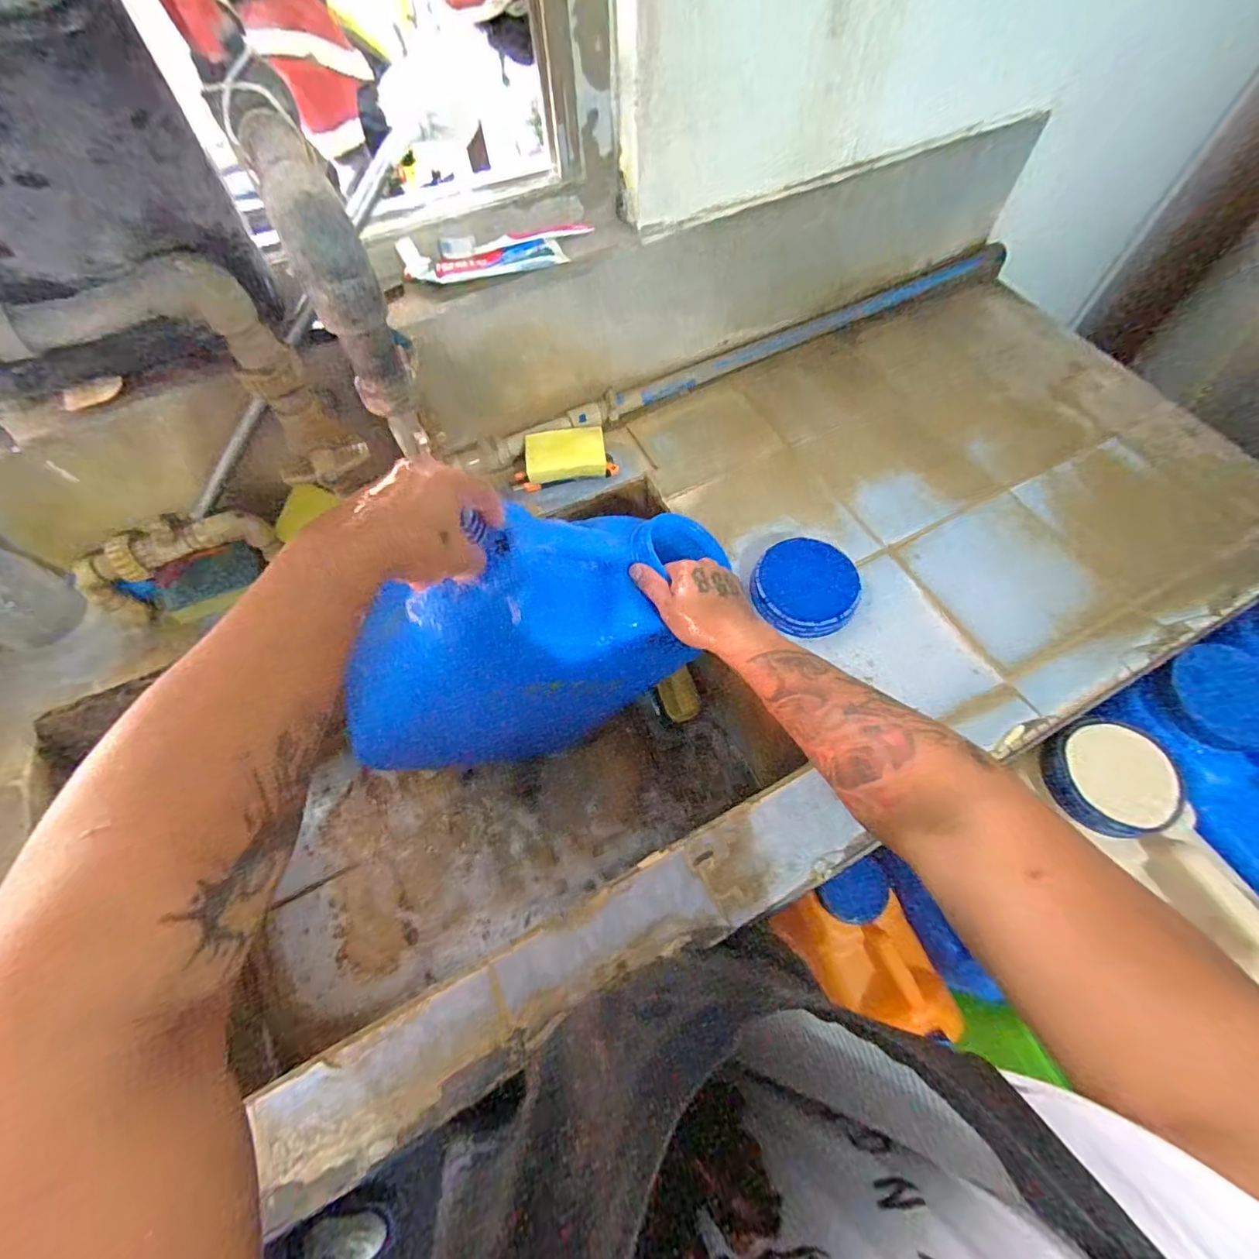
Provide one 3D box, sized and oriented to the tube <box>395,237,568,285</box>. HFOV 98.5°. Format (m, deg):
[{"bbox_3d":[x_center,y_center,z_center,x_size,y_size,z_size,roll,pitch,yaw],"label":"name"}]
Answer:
[{"bbox_3d":[-0.152,-0.397,0.572,0.171,0.039,0.054,-18,64,-8],"label":"tube"}]

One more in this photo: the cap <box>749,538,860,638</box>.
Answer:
[{"bbox_3d":[0.201,-0.048,0.621,0.115,0.027,0.115,0,63,1],"label":"cap"}]

